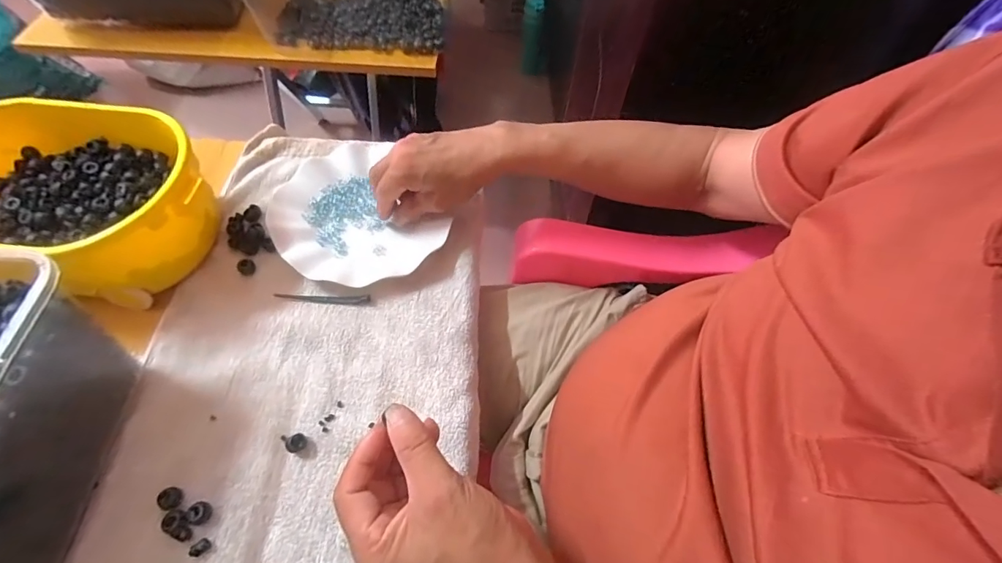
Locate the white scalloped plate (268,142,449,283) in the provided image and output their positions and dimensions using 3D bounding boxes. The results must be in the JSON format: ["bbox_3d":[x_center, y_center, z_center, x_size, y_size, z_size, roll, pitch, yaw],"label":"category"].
[{"bbox_3d":[-0.157,-0.070,0.473,0.154,0.024,0.177,-38,67,-19],"label":"white scalloped plate"}]

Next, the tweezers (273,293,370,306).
[{"bbox_3d":[-0.171,0.017,0.430,0.090,0.007,0.008,3,59,-1],"label":"tweezers"}]

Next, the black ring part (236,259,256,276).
[{"bbox_3d":[-0.254,-0.015,0.442,0.016,0.009,0.015,38,64,18],"label":"black ring part"}]

